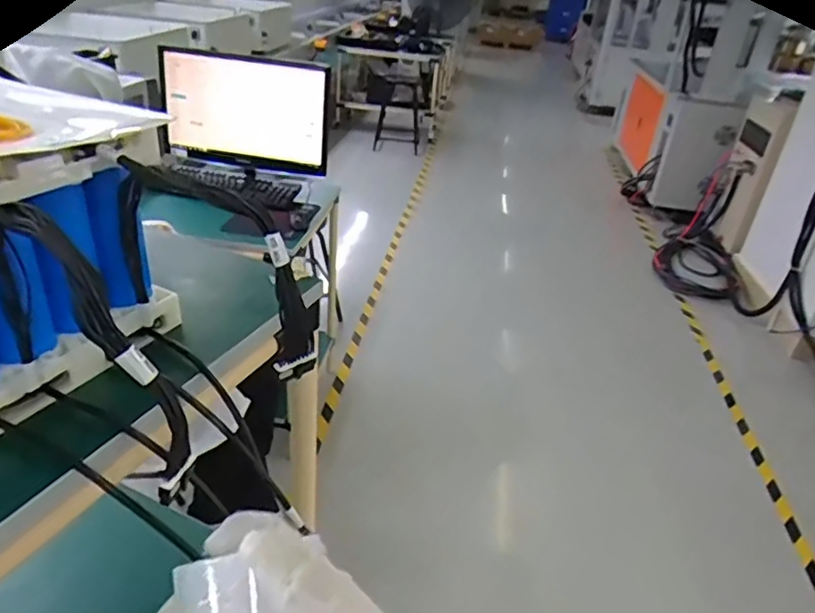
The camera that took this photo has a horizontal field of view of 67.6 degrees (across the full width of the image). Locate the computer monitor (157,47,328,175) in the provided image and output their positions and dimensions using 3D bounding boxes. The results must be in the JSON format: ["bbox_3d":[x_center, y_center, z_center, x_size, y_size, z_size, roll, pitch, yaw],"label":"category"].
[{"bbox_3d":[-0.455,-0.534,1.682,0.506,0.289,0.061,11,31,10],"label":"computer monitor"}]

